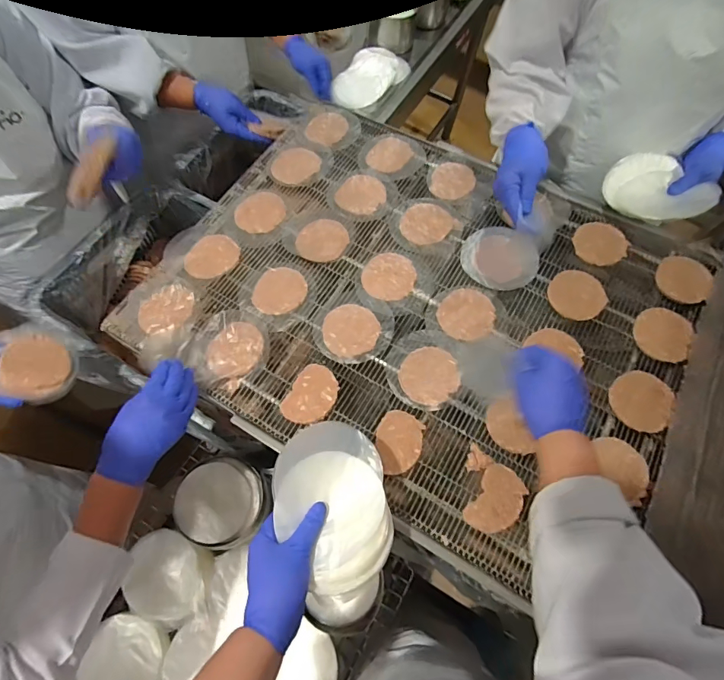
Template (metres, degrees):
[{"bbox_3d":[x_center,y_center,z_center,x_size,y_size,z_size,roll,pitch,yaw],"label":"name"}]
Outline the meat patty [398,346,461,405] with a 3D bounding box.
[{"bbox_3d":[0.096,0.049,0.617,0.081,0.011,0.085,1,67,-2],"label":"meat patty"}]

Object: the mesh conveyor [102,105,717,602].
[{"bbox_3d":[0.078,-0.076,0.671,0.771,0.055,0.597,27,68,13],"label":"mesh conveyor"}]

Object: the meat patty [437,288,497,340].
[{"bbox_3d":[0.160,-0.040,0.658,0.084,0.007,0.081,1,67,-2],"label":"meat patty"}]

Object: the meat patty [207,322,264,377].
[{"bbox_3d":[-0.185,0.015,0.637,0.074,0.009,0.083,39,71,13],"label":"meat patty"}]

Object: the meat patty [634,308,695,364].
[{"bbox_3d":[0.438,-0.010,0.631,0.072,0.012,0.073,-3,75,12],"label":"meat patty"}]

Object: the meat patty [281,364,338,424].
[{"bbox_3d":[-0.069,0.078,0.609,0.065,0.007,0.086,28,69,9],"label":"meat patty"}]

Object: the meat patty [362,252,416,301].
[{"bbox_3d":[0.043,-0.102,0.692,0.081,0.009,0.085,4,67,-1],"label":"meat patty"}]

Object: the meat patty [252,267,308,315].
[{"bbox_3d":[-0.130,-0.078,0.681,0.082,0.004,0.080,1,67,-2],"label":"meat patty"}]

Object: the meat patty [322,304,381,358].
[{"bbox_3d":[-0.017,-0.017,0.650,0.081,0.010,0.083,1,67,-2],"label":"meat patty"}]

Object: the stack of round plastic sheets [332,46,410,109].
[{"bbox_3d":[0.019,-0.720,1.188,0.145,0.030,0.237,30,69,9],"label":"stack of round plastic sheets"}]

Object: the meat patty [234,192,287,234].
[{"bbox_3d":[-0.177,-0.222,0.752,0.085,0.012,0.087,1,67,-2],"label":"meat patty"}]

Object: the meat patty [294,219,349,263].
[{"bbox_3d":[-0.066,-0.166,0.721,0.083,0.004,0.084,1,67,-2],"label":"meat patty"}]

